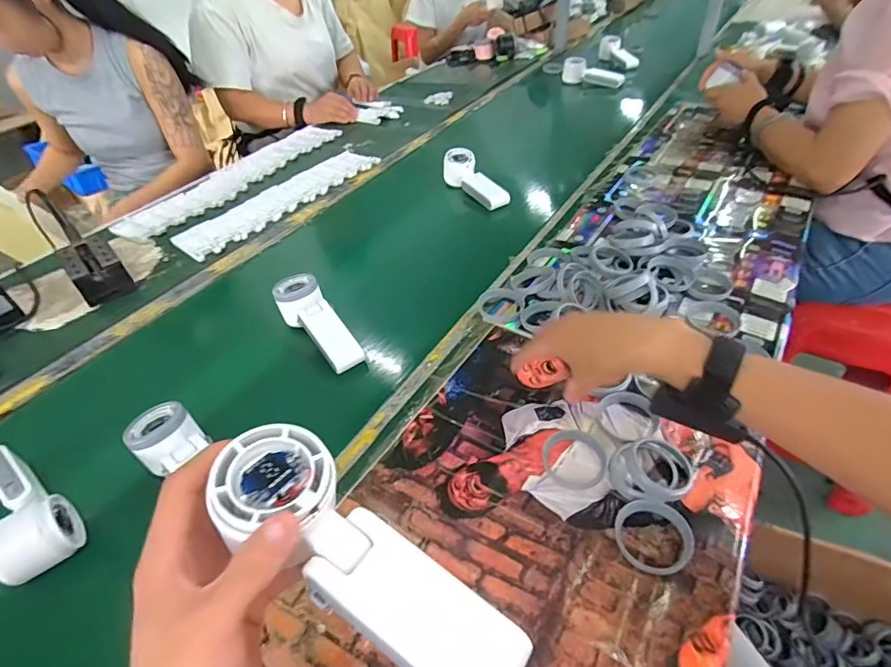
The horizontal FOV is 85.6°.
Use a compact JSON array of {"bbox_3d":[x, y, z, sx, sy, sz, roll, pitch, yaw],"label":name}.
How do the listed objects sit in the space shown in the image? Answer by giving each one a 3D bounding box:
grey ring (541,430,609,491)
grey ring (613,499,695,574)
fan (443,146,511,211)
[{"bbox_3d":[0.124,0.119,0.461,0.060,0.009,0.060,-3,42,3],"label":"grey ring"},{"bbox_3d":[0.172,0.168,0.401,0.059,0.014,0.059,-3,42,3],"label":"grey ring"},{"bbox_3d":[0.057,-0.283,0.900,0.060,0.045,0.167,-28,60,-20],"label":"fan"}]

